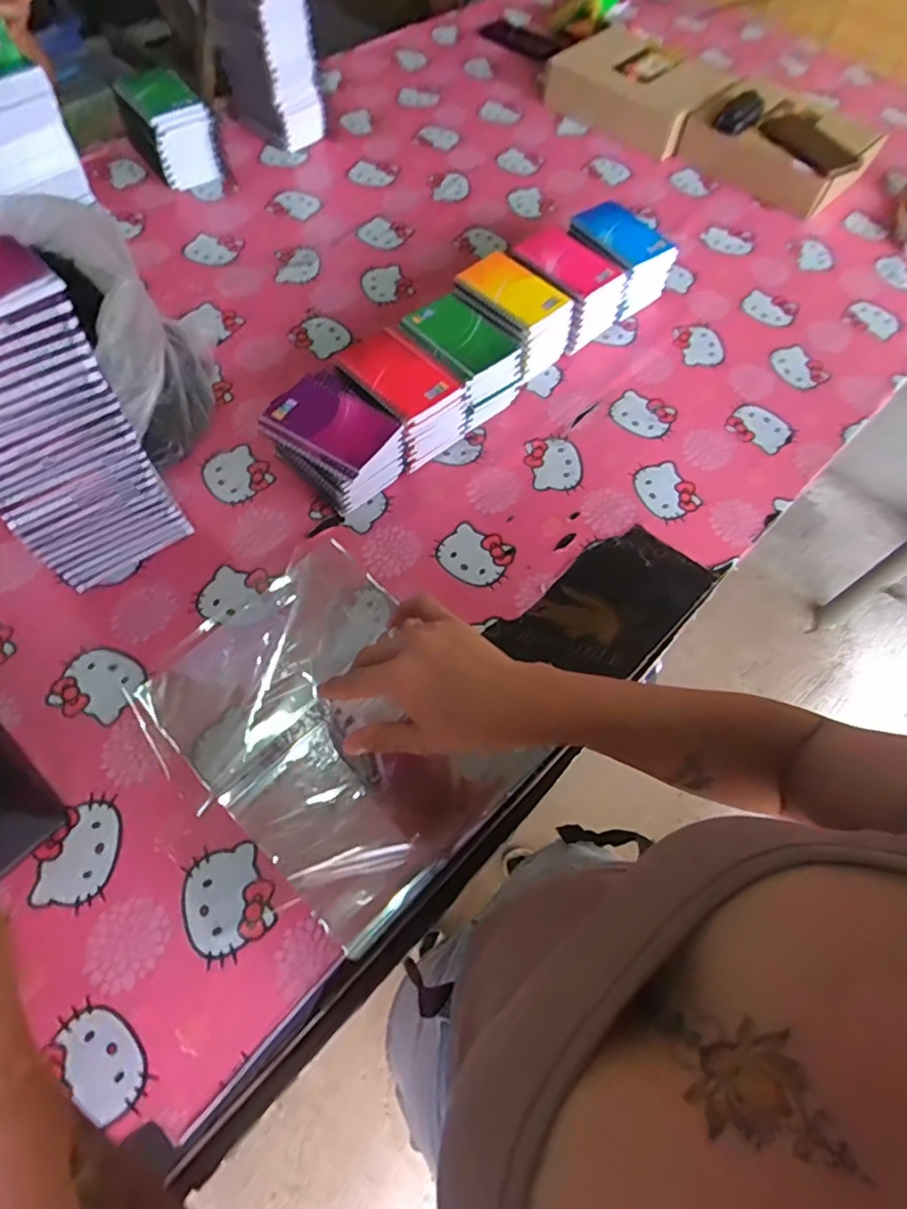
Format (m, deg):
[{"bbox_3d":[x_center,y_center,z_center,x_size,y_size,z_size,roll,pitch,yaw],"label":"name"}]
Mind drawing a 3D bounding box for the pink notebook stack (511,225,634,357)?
[{"bbox_3d":[0.154,-0.434,0.830,0.138,0.091,0.104,42,68,18],"label":"pink notebook stack"}]

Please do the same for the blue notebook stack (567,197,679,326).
[{"bbox_3d":[0.235,-0.495,0.871,0.112,0.089,0.142,-24,66,-14],"label":"blue notebook stack"}]

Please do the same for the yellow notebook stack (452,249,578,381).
[{"bbox_3d":[0.074,-0.376,0.802,0.138,0.088,0.105,41,68,17],"label":"yellow notebook stack"}]

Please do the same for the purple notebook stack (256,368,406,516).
[{"bbox_3d":[-0.130,-0.180,0.681,0.136,0.096,0.111,36,66,15],"label":"purple notebook stack"}]

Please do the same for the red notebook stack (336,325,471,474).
[{"bbox_3d":[-0.063,-0.247,0.722,0.098,0.090,0.143,-40,70,-21],"label":"red notebook stack"}]

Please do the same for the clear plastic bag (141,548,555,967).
[{"bbox_3d":[-0.112,0.115,0.592,0.325,0.016,0.248,43,68,15],"label":"clear plastic bag"}]

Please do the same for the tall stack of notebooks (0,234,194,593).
[{"bbox_3d":[-0.363,-0.147,0.554,0.141,0.289,0.098,-34,69,-18],"label":"tall stack of notebooks"}]

